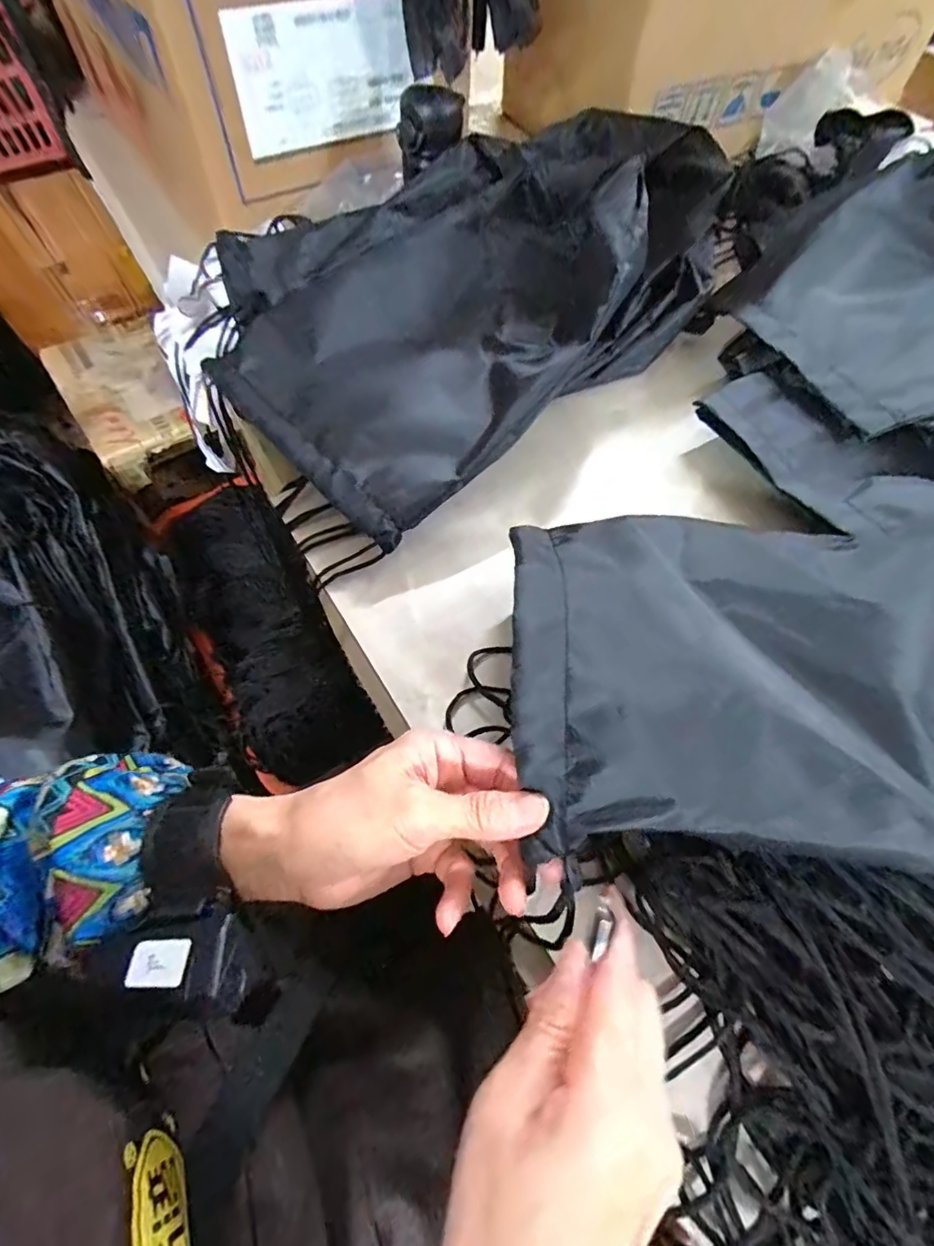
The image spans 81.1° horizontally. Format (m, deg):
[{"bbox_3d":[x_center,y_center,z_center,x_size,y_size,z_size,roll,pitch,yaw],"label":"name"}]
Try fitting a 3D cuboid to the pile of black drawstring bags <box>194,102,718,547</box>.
[{"bbox_3d":[-0.005,-0.335,0.517,0.486,0.104,0.352,-40,70,-20],"label":"pile of black drawstring bags"}]

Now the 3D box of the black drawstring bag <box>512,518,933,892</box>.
[{"bbox_3d":[0.223,0.025,0.306,0.407,0.067,0.226,10,47,-10],"label":"black drawstring bag"}]

